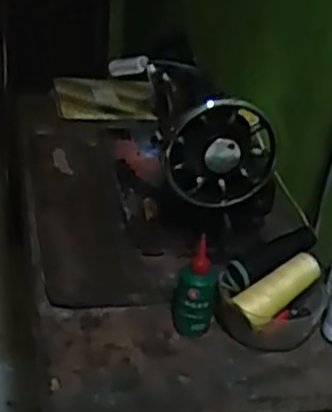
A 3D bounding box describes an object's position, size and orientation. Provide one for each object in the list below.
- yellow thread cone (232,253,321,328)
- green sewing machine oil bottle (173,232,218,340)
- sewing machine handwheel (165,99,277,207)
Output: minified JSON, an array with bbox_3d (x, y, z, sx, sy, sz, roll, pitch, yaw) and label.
[{"bbox_3d":[0.127,0.096,0.841,0.108,0.038,0.038,-34,40,-15],"label":"yellow thread cone"},{"bbox_3d":[0.033,0.090,0.830,0.044,0.123,0.025,5,28,2],"label":"green sewing machine oil bottle"},{"bbox_3d":[0.065,-0.062,0.884,0.127,0.127,0.030,2,29,-8],"label":"sewing machine handwheel"}]

